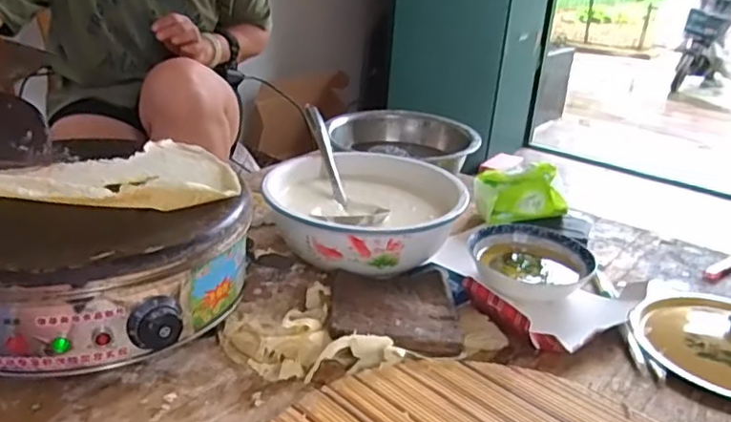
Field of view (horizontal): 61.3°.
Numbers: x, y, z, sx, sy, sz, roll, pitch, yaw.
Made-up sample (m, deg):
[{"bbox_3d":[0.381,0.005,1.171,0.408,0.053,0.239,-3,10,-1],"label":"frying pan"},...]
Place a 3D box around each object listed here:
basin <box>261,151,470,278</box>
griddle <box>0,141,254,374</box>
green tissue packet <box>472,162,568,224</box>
[{"bbox_3d":[-0.002,-0.002,0.929,0.261,0.091,0.280,2,23,-1],"label":"basin"},{"bbox_3d":[-0.333,0.045,0.676,0.331,0.138,0.304,16,27,25],"label":"griddle"},{"bbox_3d":[0.258,-0.030,1.025,0.139,0.082,0.076,5,24,2],"label":"green tissue packet"}]

